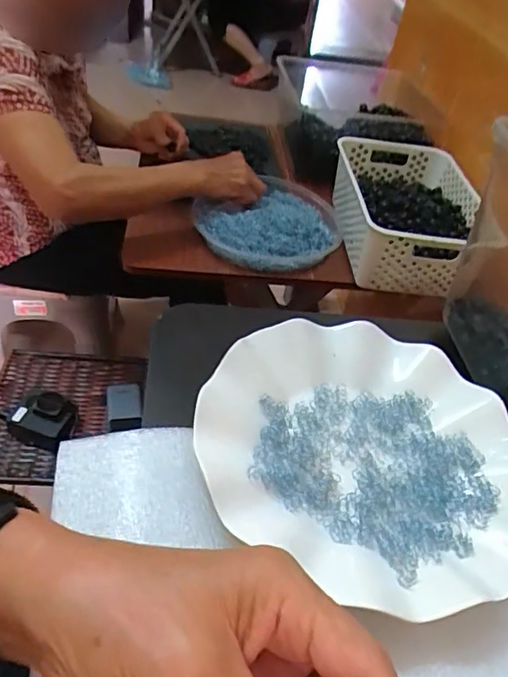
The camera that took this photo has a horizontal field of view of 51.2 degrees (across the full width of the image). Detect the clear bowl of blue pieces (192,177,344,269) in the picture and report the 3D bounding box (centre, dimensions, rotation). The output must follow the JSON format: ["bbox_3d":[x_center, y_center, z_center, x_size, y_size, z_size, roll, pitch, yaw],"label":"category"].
[{"bbox_3d":[0.020,-0.187,0.858,0.234,0.047,0.216,3,45,-3],"label":"clear bowl of blue pieces"}]

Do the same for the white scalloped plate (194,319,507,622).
[{"bbox_3d":[0.062,0.059,0.299,0.177,0.027,0.172,3,45,-3],"label":"white scalloped plate"}]

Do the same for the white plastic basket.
[{"bbox_3d":[0.231,-0.217,0.883,0.194,0.110,0.345,10,45,4],"label":"white plastic basket"}]

